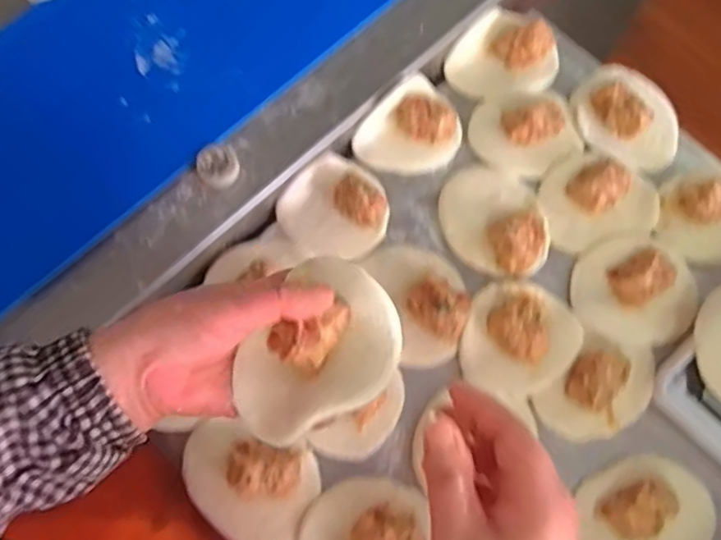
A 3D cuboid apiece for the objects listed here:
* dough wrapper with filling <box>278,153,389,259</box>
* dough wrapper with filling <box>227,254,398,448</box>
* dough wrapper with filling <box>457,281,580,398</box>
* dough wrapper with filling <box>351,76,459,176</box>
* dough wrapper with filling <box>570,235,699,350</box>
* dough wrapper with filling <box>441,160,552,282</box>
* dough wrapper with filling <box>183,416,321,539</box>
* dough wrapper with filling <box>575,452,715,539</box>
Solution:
[{"bbox_3d":[-0.020,-0.048,0.509,0.081,0.034,0.079,-41,78,-12],"label":"dough wrapper with filling"},{"bbox_3d":[-0.022,0.045,0.342,0.072,0.025,0.099,32,76,8],"label":"dough wrapper with filling"},{"bbox_3d":[0.121,0.050,0.478,0.082,0.020,0.085,0,74,-1],"label":"dough wrapper with filling"},{"bbox_3d":[0.045,-0.114,0.532,0.066,0.031,0.084,42,77,10],"label":"dough wrapper with filling"},{"bbox_3d":[0.213,0.013,0.493,0.095,0.026,0.086,-6,74,-3],"label":"dough wrapper with filling"},{"bbox_3d":[0.108,-0.042,0.509,0.092,0.029,0.081,31,75,8],"label":"dough wrapper with filling"},{"bbox_3d":[-0.080,0.149,0.445,0.093,0.030,0.075,17,74,4],"label":"dough wrapper with filling"},{"bbox_3d":[0.200,0.169,0.448,0.086,0.025,0.080,15,74,3],"label":"dough wrapper with filling"}]

